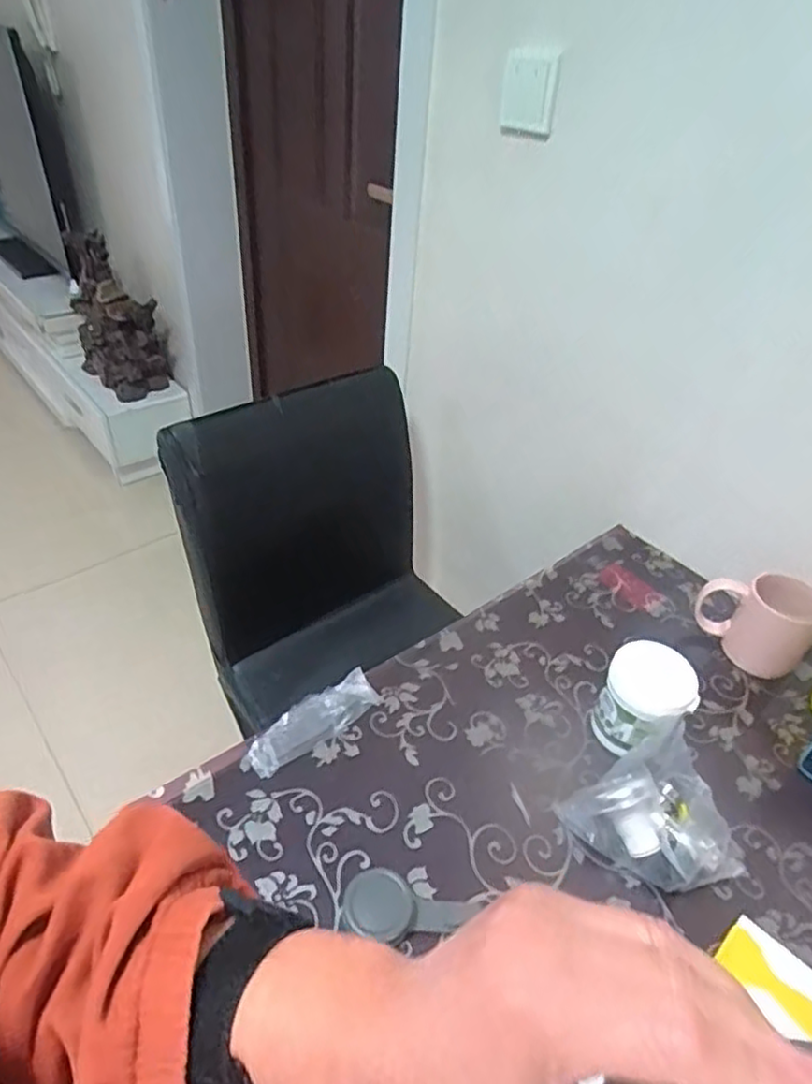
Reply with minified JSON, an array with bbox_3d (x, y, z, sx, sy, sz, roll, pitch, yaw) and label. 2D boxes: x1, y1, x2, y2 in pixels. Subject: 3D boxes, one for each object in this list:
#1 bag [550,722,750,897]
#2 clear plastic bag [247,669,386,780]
[{"bbox_3d":[0.228,0.261,0.617,0.143,0.075,0.119,-13,43,-21],"label":"bag"},{"bbox_3d":[-0.098,0.192,0.703,0.151,0.014,0.052,-29,51,-35],"label":"clear plastic bag"}]

